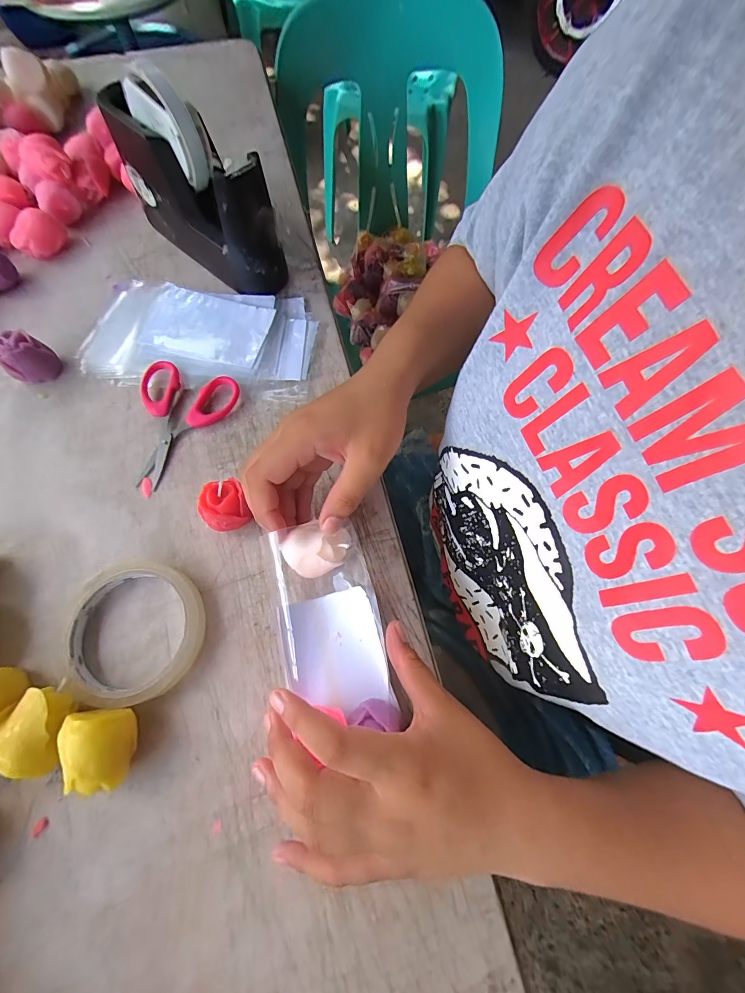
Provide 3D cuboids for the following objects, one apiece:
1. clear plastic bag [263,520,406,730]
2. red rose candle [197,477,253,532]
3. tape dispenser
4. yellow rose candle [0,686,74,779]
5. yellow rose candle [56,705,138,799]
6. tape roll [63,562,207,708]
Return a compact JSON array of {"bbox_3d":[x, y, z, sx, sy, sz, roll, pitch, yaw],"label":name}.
[{"bbox_3d":[-0.031,0.081,0.257,0.068,0.041,0.126,-13,70,-4],"label":"clear plastic bag"},{"bbox_3d":[-0.105,0.009,0.283,0.030,0.040,0.028,-16,70,-6],"label":"red rose candle"},{"bbox_3d":[-0.160,-0.278,0.348,0.166,0.127,0.053,40,74,14],"label":"tape dispenser"},{"bbox_3d":[-0.198,0.140,0.236,0.030,0.032,0.044,3,69,2],"label":"yellow rose candle"},{"bbox_3d":[-0.161,0.150,0.233,0.032,0.032,0.040,-3,69,-1],"label":"yellow rose candle"},{"bbox_3d":[-0.160,0.090,0.266,0.086,0.014,0.090,0,69,0],"label":"tape roll"}]

